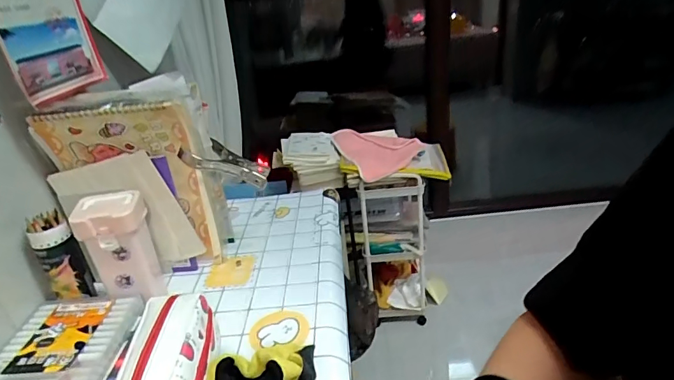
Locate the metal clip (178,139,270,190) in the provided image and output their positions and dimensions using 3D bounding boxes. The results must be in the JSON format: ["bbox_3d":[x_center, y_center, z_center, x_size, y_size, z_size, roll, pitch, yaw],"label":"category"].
[{"bbox_3d":[-0.176,-0.044,0.695,0.139,0.044,0.061,14,12,-34],"label":"metal clip"}]

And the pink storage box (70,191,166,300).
[{"bbox_3d":[-0.296,0.084,0.624,0.087,0.154,0.076,-18,30,-18],"label":"pink storage box"}]

